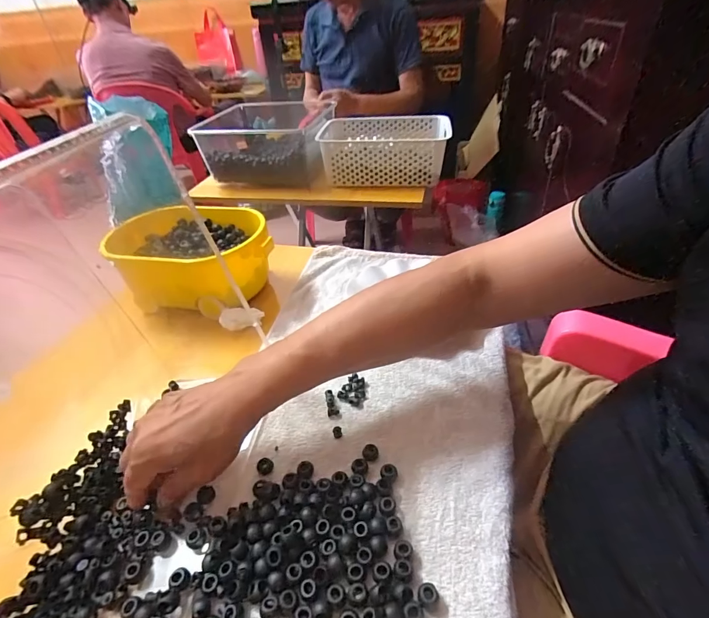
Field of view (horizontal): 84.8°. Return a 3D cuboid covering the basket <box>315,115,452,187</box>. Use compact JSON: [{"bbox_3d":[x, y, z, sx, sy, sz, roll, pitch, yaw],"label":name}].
[{"bbox_3d":[0.070,-0.401,0.974,0.301,0.109,0.237,1,38,7],"label":"basket"}]

